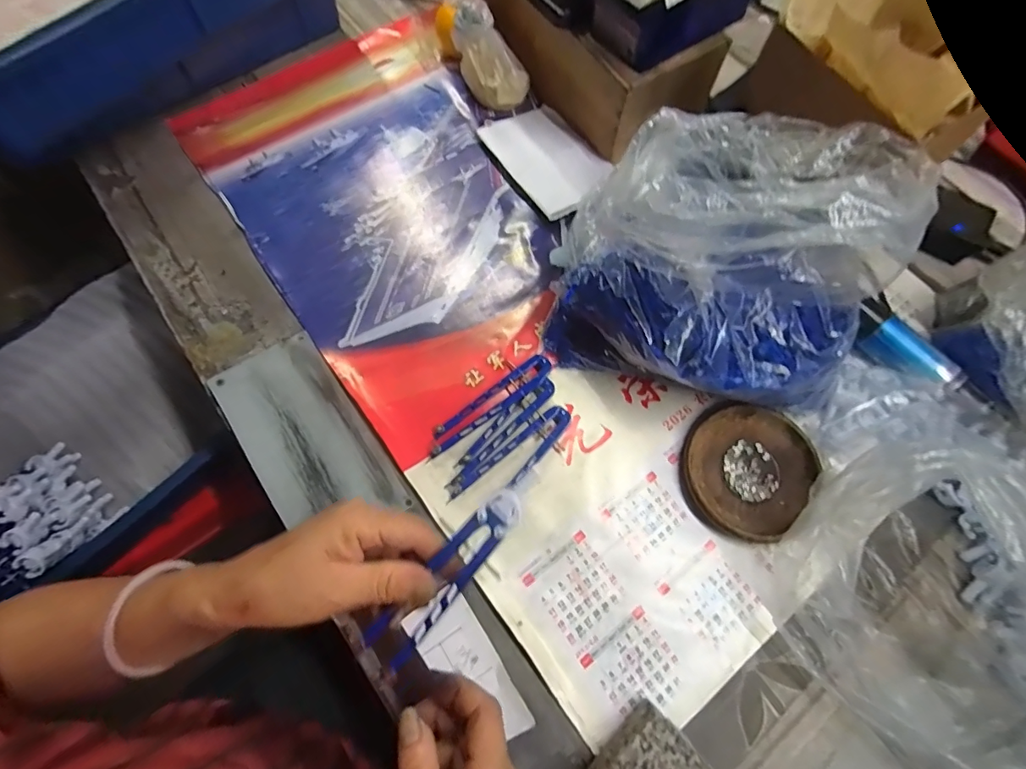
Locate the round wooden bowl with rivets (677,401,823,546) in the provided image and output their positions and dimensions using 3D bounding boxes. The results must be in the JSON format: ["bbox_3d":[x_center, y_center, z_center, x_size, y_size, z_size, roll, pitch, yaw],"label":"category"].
[{"bbox_3d":[0.199,0.073,0.402,0.112,0.021,0.105,1,67,-2],"label":"round wooden bowl with rivets"}]

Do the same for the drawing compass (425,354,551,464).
[{"bbox_3d":[-0.020,0.017,0.416,0.133,0.015,0.026,-34,73,-15],"label":"drawing compass"}]

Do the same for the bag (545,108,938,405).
[{"bbox_3d":[0.160,-0.095,0.368,0.224,0.206,0.181,13,67,3],"label":"bag"}]

